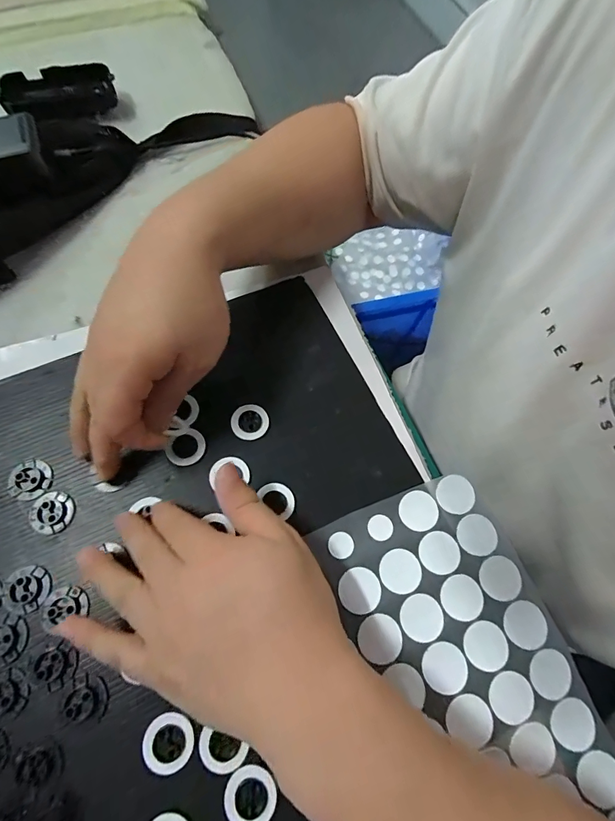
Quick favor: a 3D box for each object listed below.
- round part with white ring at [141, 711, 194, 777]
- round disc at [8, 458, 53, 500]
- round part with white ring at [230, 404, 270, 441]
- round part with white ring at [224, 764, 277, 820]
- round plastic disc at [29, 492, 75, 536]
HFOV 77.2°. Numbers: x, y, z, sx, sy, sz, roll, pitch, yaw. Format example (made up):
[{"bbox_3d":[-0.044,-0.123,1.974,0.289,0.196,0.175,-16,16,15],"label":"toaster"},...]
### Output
[{"bbox_3d":[-0.080,0.191,0.220,0.028,0.004,0.027,1,69,-2],"label":"round part with white ring"},{"bbox_3d":[-0.196,0.048,0.272,0.026,0.008,0.028,1,69,-2],"label":"round disc"},{"bbox_3d":[-0.044,0.010,0.296,0.028,0.008,0.027,1,69,-2],"label":"round part with white ring"},{"bbox_3d":[-0.032,0.217,0.217,0.028,0.006,0.027,1,69,-2],"label":"round part with white ring"},{"bbox_3d":[-0.176,0.070,0.264,0.031,0.006,0.028,-1,69,-3],"label":"round plastic disc"}]

